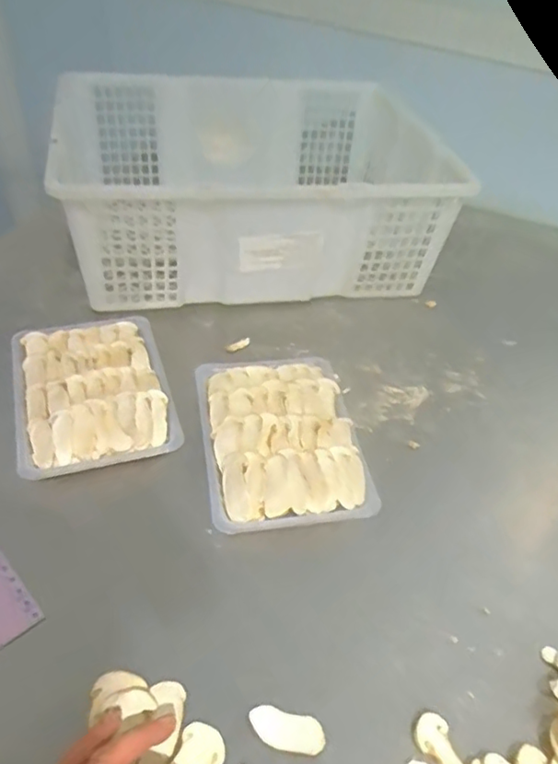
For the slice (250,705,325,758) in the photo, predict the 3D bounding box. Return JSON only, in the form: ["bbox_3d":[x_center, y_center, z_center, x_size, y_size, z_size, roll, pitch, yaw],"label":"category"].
[{"bbox_3d":[0.005,0.237,0.412,0.050,0.004,0.024,9,44,5],"label":"slice"}]

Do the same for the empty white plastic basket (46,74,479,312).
[{"bbox_3d":[-0.029,-0.254,0.806,0.463,0.193,0.352,-8,45,-13],"label":"empty white plastic basket"}]

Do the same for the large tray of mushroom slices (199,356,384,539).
[{"bbox_3d":[0.000,0.050,0.593,0.145,0.028,0.206,-4,44,-9],"label":"large tray of mushroom slices"}]

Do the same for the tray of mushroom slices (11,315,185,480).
[{"bbox_3d":[-0.189,0.002,0.616,0.146,0.023,0.206,-11,46,-15],"label":"tray of mushroom slices"}]

